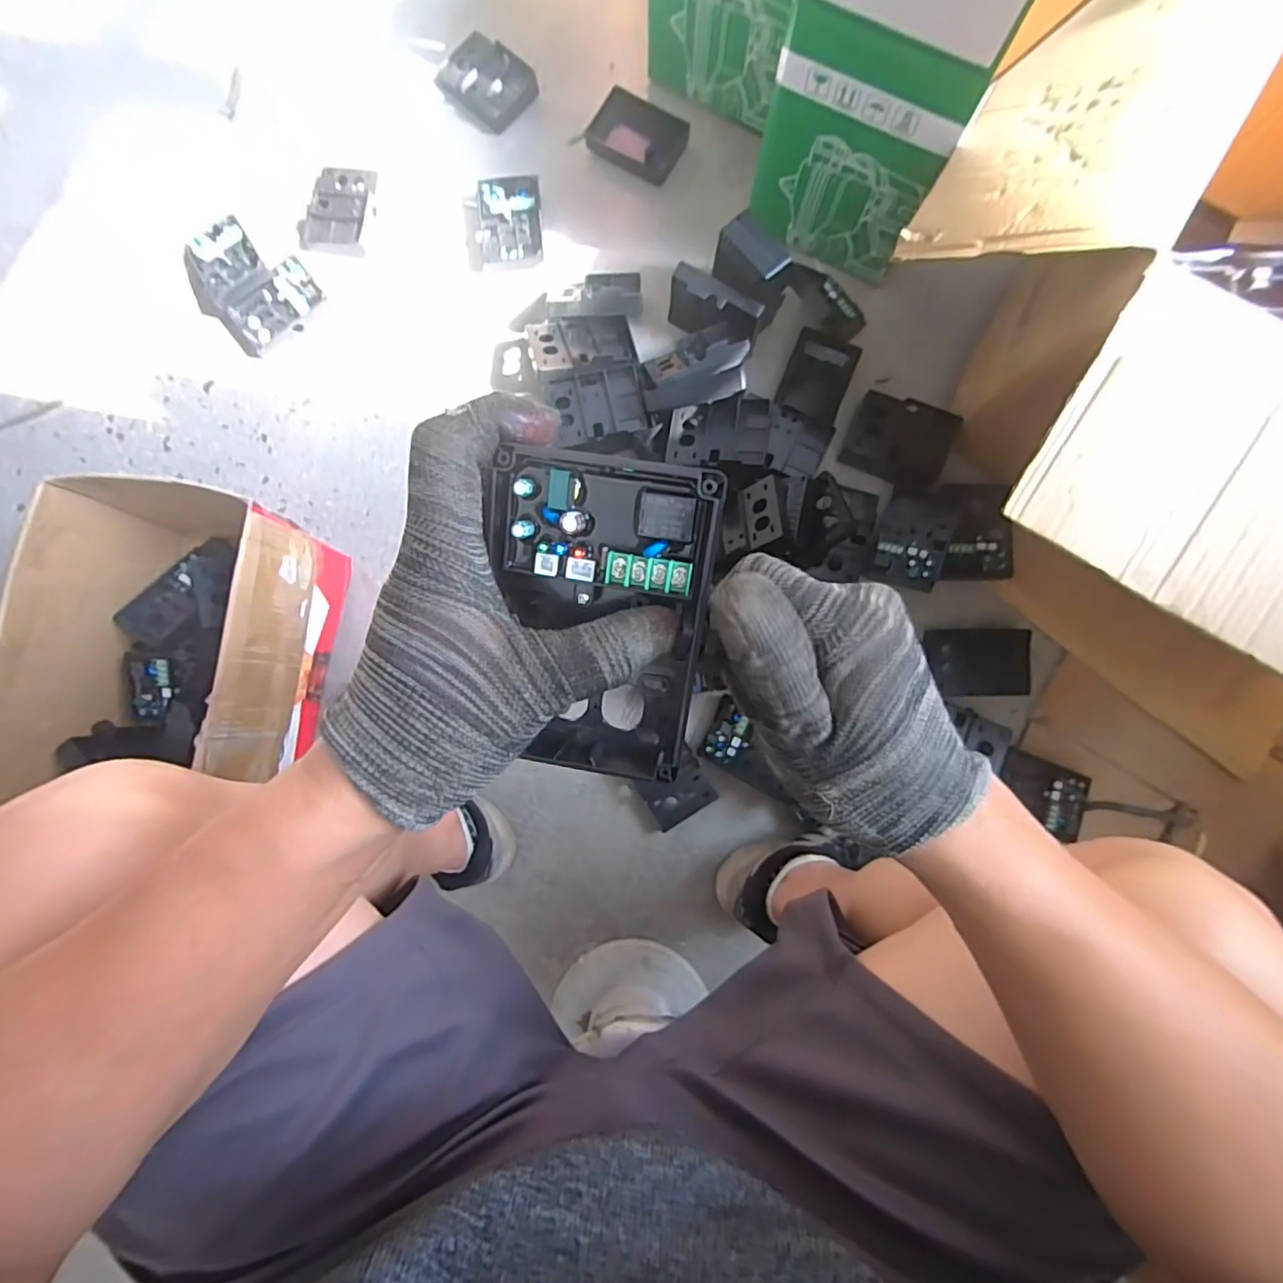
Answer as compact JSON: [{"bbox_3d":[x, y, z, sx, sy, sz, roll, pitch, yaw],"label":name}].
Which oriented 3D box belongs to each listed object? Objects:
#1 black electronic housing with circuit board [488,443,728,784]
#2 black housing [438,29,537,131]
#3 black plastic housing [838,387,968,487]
[{"bbox_3d":[-0.017,-0.011,0.241,0.085,0.040,0.123,11,112,6],"label":"black electronic housing with circuit board"},{"bbox_3d":[-0.221,-0.807,0.863,0.120,0.027,0.101,35,87,1],"label":"black housing"},{"bbox_3d":[0.346,-0.271,0.795,0.129,0.035,0.112,20,87,1],"label":"black plastic housing"}]

